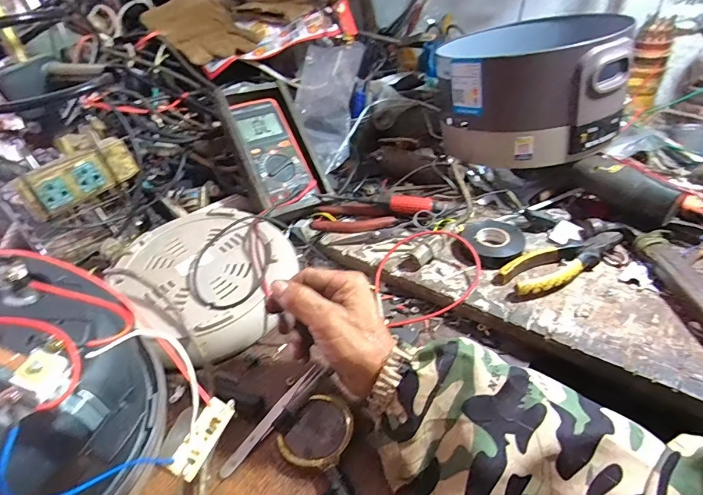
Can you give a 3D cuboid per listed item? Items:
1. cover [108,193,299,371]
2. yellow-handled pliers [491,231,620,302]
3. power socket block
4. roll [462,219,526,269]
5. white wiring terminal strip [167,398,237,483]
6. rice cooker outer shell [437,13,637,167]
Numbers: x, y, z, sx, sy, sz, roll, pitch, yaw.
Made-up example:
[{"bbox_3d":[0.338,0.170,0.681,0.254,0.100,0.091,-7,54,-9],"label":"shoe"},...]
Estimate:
[{"bbox_3d":[-0.164,0.026,0.484,0.193,0.046,0.214,-35,47,-30],"label":"cover"},{"bbox_3d":[0.238,0.015,0.465,0.164,0.023,0.055,-24,43,-20],"label":"yellow-handled pliers"},{"bbox_3d":[-0.351,-0.094,0.531,0.028,0.053,0.133,27,50,34],"label":"power socket block"},{"bbox_3d":[0.172,-0.005,0.492,0.069,0.023,0.066,2,40,11],"label":"roll"},{"bbox_3d":[-0.098,0.125,0.272,0.019,0.004,0.051,38,50,-10],"label":"white wiring terminal strip"},{"bbox_3d":[0.261,-0.222,0.567,0.201,0.141,0.283,25,49,32],"label":"rice cooker outer shell"}]

